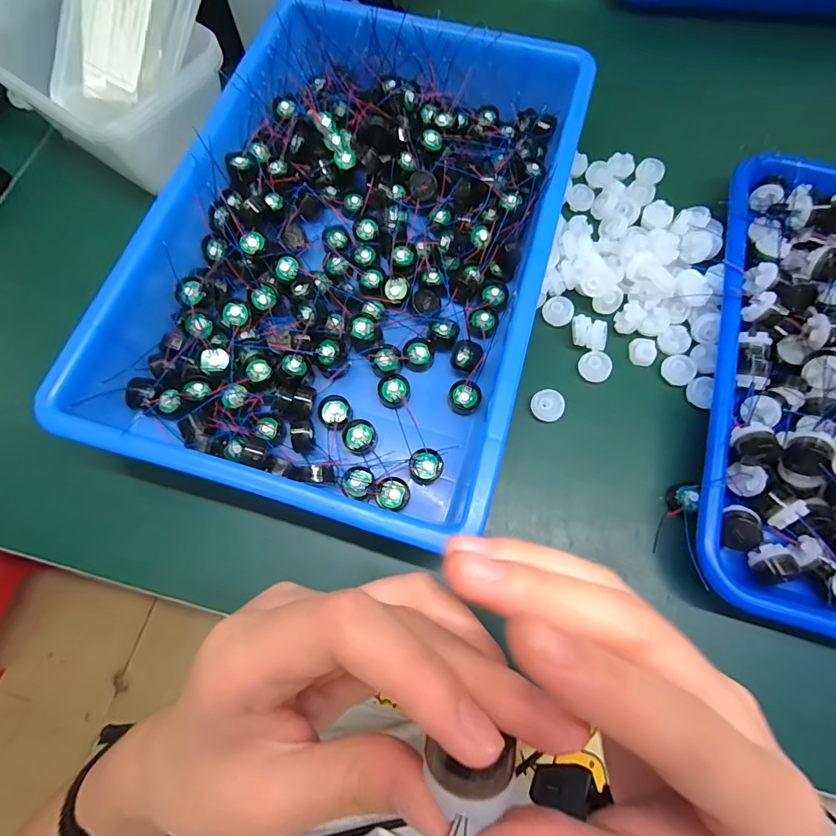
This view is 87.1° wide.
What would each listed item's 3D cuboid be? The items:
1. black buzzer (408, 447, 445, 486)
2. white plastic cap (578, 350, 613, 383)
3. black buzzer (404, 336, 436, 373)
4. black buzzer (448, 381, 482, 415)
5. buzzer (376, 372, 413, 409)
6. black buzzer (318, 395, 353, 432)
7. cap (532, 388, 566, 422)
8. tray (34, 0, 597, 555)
[{"bbox_3d":[0.005,0.030,0.274,0.020,0.011,0.021,0,72,0],"label":"black buzzer"},{"bbox_3d":[0.121,-0.035,0.300,0.021,0.005,0.021,12,94,18],"label":"white plastic cap"},{"bbox_3d":[0.001,-0.043,0.298,0.020,0.014,0.018,21,73,7],"label":"black buzzer"},{"bbox_3d":[0.031,-0.013,0.290,0.021,0.013,0.019,29,74,9],"label":"black buzzer"},{"bbox_3d":[-0.016,-0.018,0.290,0.021,0.008,0.022,17,73,5],"label":"buzzer"},{"bbox_3d":[-0.054,-0.004,0.285,0.024,0.008,0.021,40,76,12],"label":"black buzzer"},{"bbox_3d":[0.086,-0.007,0.293,0.021,0.012,0.020,0,72,0],"label":"cap"},{"bbox_3d":[-0.037,-0.120,0.294,0.238,0.050,0.355,16,73,5],"label":"tray"}]

